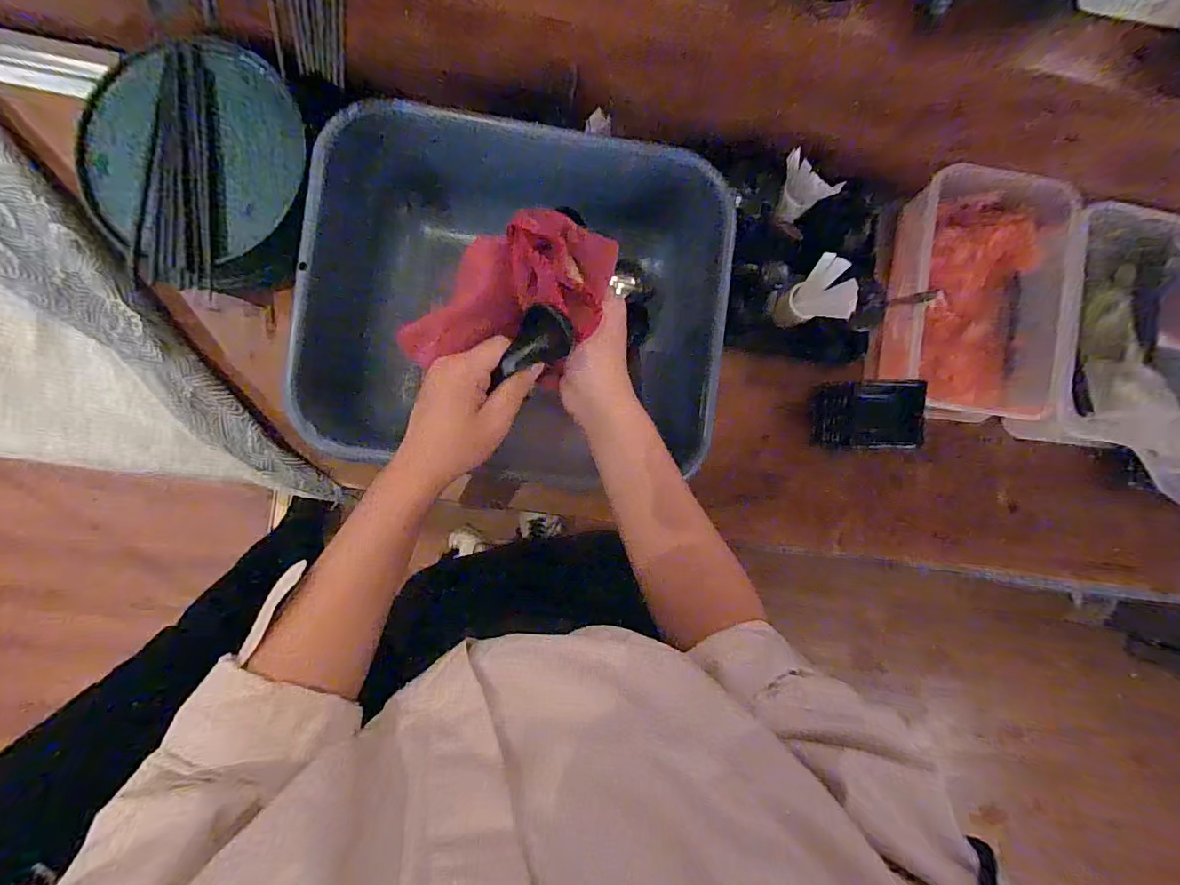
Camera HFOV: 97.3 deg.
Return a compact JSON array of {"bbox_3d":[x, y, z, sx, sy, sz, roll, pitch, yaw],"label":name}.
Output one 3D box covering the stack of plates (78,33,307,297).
[{"bbox_3d":[-0.370,-0.256,0.485,0.209,0.042,0.229,-6,92,-3],"label":"stack of plates"}]

